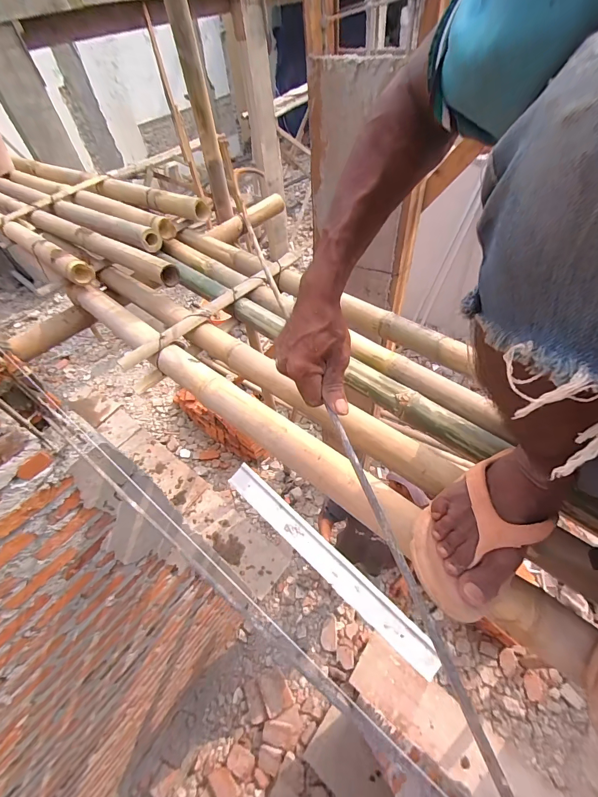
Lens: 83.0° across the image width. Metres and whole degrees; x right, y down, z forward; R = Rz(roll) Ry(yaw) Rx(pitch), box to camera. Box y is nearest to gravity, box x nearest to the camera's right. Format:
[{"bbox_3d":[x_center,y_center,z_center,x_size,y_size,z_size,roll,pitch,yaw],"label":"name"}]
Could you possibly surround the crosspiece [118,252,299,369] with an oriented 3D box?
[{"bbox_3d":[-0.172,-0.205,0.724,0.033,0.020,0.471,35,62,28],"label":"crosspiece"}]

